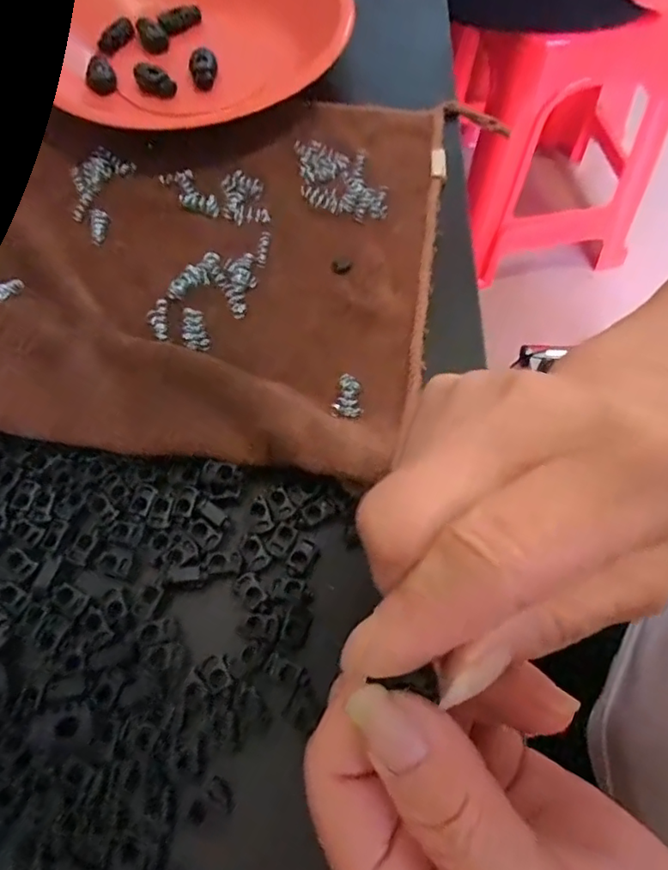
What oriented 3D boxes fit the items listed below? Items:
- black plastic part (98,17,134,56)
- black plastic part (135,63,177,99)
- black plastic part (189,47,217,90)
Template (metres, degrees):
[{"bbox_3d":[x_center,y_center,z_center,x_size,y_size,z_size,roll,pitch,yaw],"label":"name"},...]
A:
[{"bbox_3d":[-0.143,-0.260,0.366,0.013,0.007,0.029,27,68,11],"label":"black plastic part"},{"bbox_3d":[-0.109,-0.215,0.341,0.025,0.012,0.013,16,66,9],"label":"black plastic part"},{"bbox_3d":[-0.080,-0.223,0.343,0.016,0.013,0.024,-10,65,-3],"label":"black plastic part"}]

